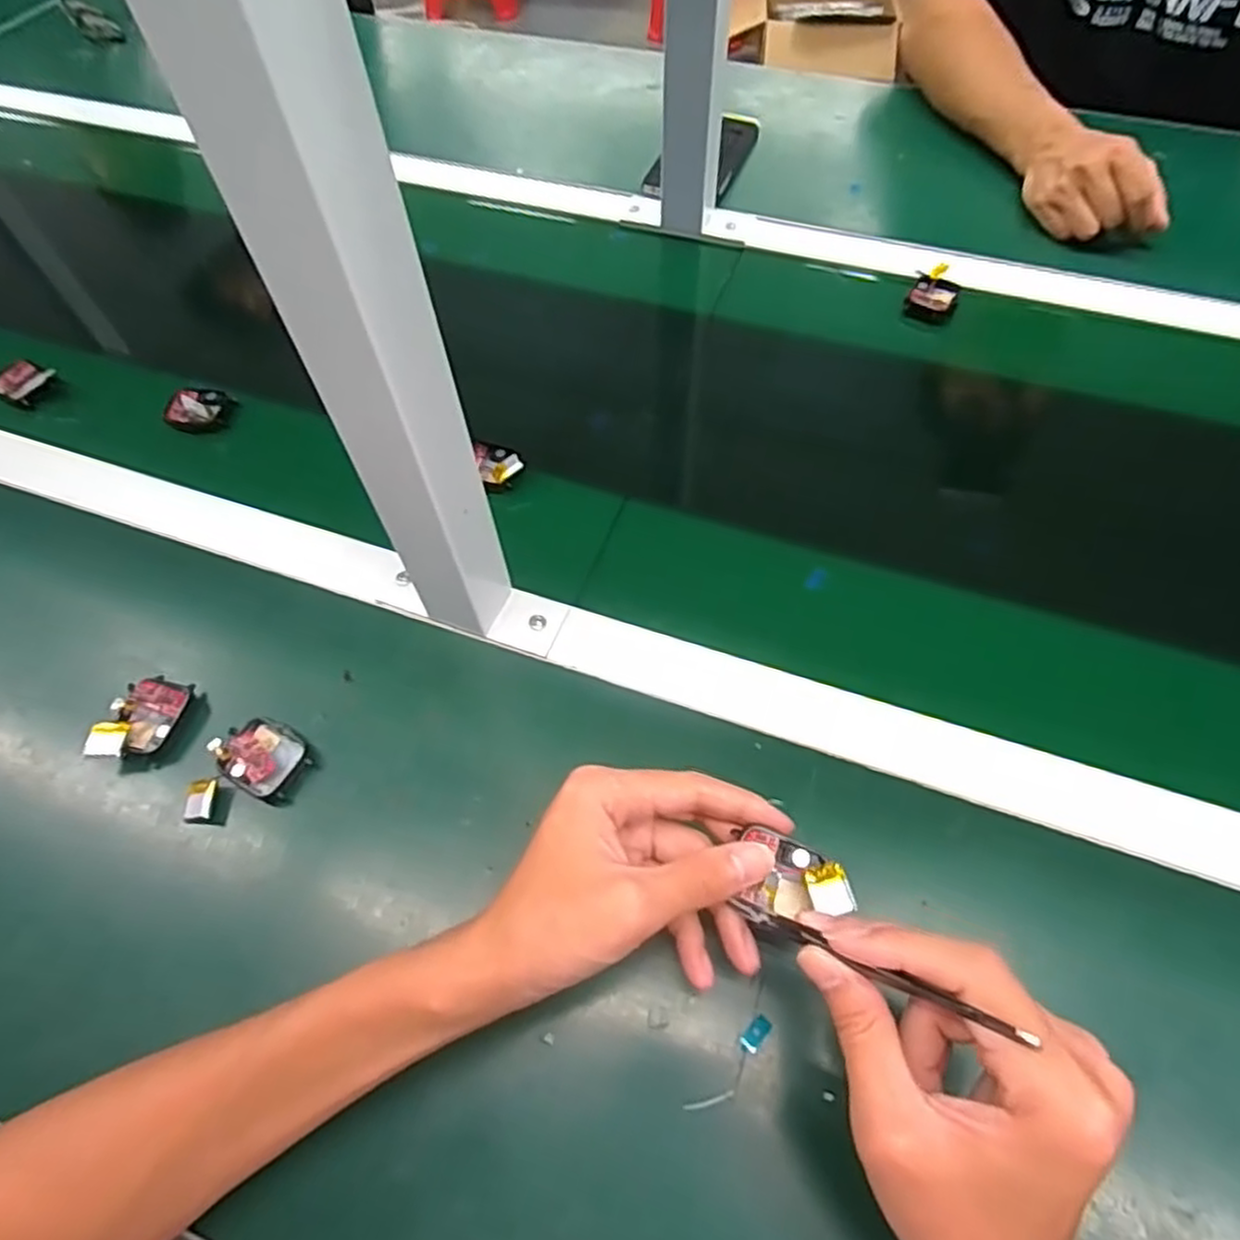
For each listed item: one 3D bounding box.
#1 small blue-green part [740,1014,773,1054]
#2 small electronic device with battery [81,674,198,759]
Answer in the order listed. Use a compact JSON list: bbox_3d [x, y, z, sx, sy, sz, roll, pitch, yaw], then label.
[{"bbox_3d":[0.063,0.190,0.334,0.008,0.004,0.016,38,69,23],"label":"small blue-green part"},{"bbox_3d":[-0.271,0.056,0.414,0.033,0.020,0.051,9,61,9],"label":"small electronic device with battery"}]

